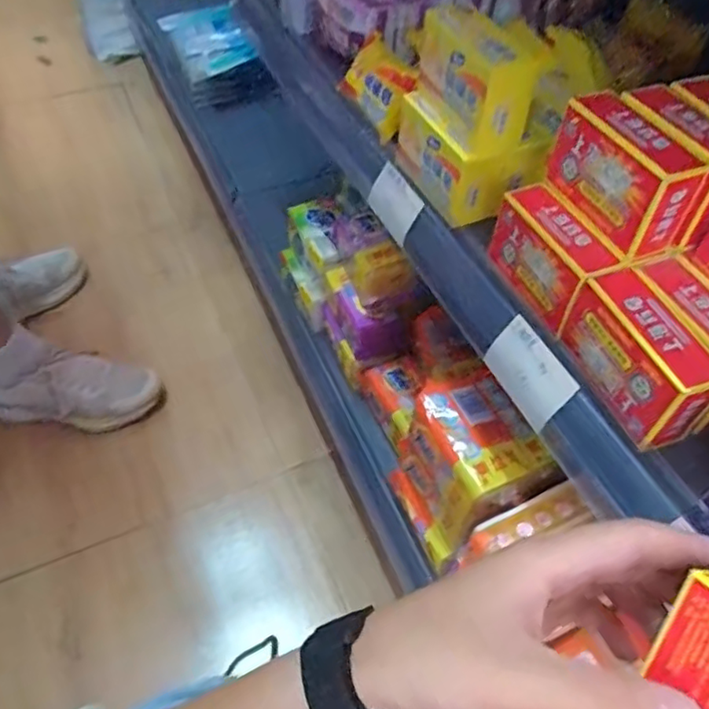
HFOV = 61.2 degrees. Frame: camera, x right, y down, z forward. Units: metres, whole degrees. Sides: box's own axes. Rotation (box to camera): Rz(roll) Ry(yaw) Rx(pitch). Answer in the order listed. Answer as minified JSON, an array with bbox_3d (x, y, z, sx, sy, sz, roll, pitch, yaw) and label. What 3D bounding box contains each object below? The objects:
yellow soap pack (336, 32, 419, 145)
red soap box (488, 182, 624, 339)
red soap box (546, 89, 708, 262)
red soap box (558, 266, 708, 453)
[{"bbox_3d":[0.023,-0.243,0.549,0.036,0.055,0.089,-24,56,-20],"label":"yellow soap pack"},{"bbox_3d":[0.131,-0.066,0.405,0.037,0.064,0.090,-18,54,-16],"label":"red soap box"},{"bbox_3d":[0.168,-0.110,0.371,0.043,0.063,0.090,-18,54,-16],"label":"red soap box"},{"bbox_3d":[0.167,0.002,0.356,0.034,0.059,0.090,-18,54,-16],"label":"red soap box"}]

